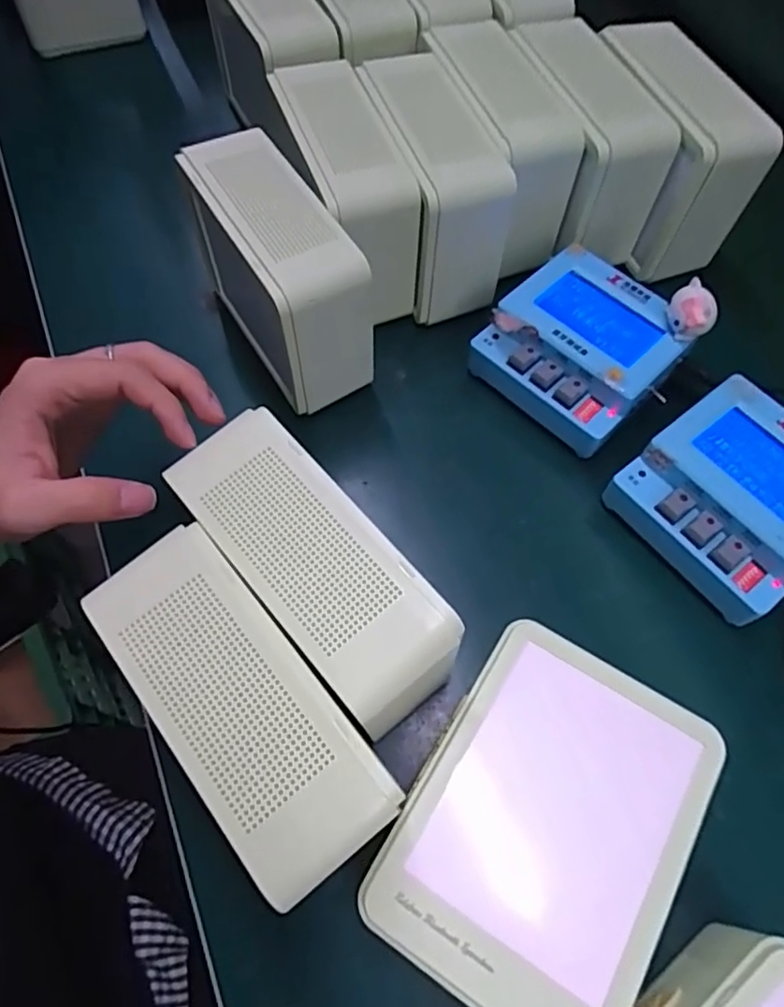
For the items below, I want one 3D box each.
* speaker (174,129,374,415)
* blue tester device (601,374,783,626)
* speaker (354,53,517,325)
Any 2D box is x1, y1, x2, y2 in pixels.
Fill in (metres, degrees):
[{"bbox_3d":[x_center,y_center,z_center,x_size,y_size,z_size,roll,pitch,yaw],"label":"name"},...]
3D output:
[{"bbox_3d":[-0.067,-0.137,0.383,0.057,0.113,0.132,-28,66,-14],"label":"speaker"},{"bbox_3d":[0.190,-0.002,0.350,0.101,0.051,0.106,-34,68,-16],"label":"blue tester device"},{"bbox_3d":[0.024,-0.208,0.414,0.056,0.098,0.133,-18,64,-10],"label":"speaker"}]

